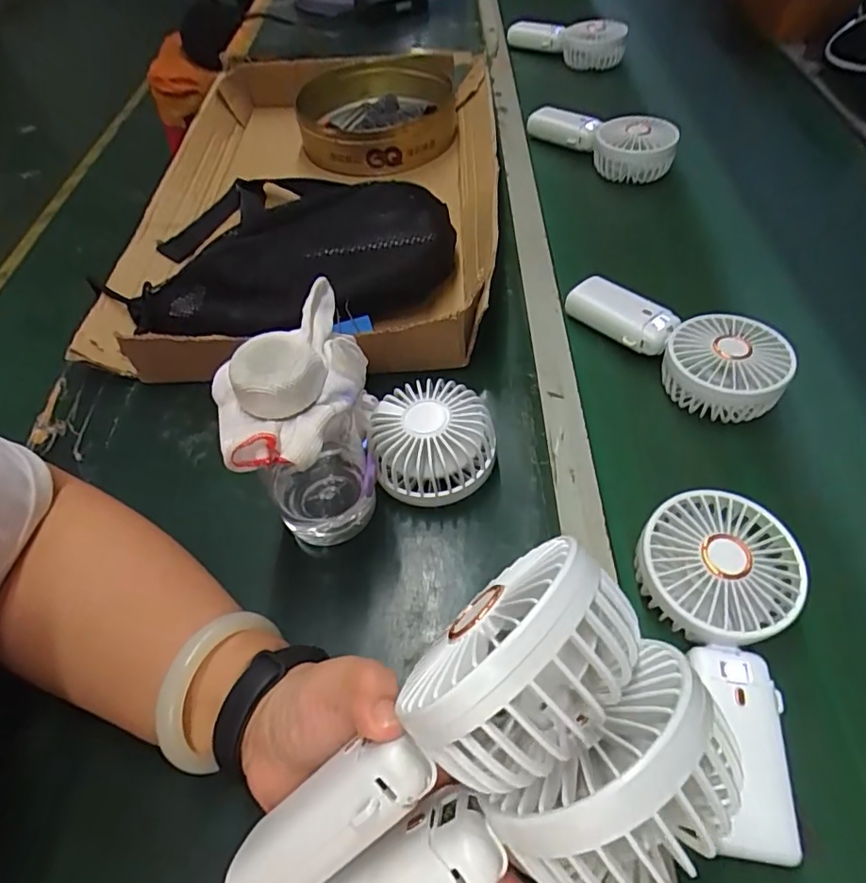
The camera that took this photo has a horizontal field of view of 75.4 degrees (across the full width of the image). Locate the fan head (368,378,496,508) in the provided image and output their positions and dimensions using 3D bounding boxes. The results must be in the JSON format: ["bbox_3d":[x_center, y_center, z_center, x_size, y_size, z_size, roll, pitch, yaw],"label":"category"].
[{"bbox_3d":[0.000,0.000,0.387,0.081,0.047,0.079,0,52,-3],"label":"fan head"}]

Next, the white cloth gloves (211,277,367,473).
[{"bbox_3d":[-0.076,-0.042,0.294,0.074,0.039,0.117,-8,53,-8],"label":"white cloth gloves"}]

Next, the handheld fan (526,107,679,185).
[{"bbox_3d":[0.201,-0.367,0.676,0.075,0.055,0.182,-34,60,-25],"label":"handheld fan"}]

